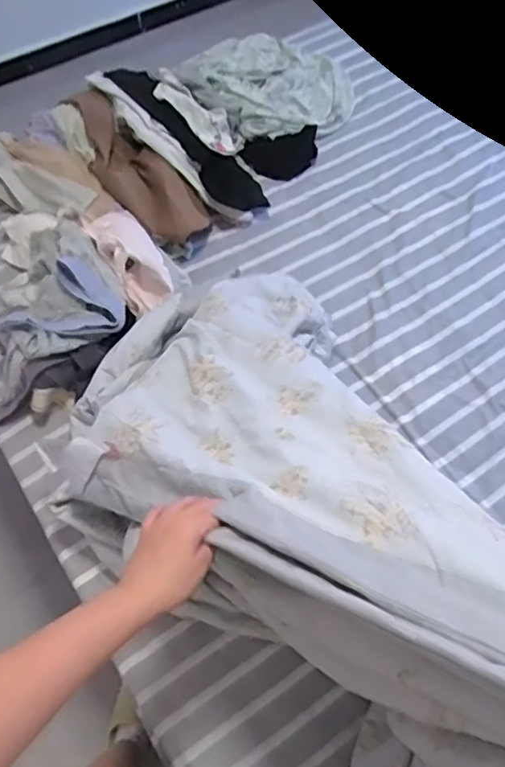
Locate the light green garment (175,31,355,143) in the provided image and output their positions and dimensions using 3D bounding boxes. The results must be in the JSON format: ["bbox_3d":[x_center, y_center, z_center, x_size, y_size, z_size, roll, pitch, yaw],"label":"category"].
[{"bbox_3d":[0.040,-0.627,1.273,0.324,0.092,0.312,1,61,-1],"label":"light green garment"}]

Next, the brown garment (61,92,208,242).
[{"bbox_3d":[-0.237,-0.405,1.151,0.139,0.063,0.409,-36,68,-19],"label":"brown garment"}]

